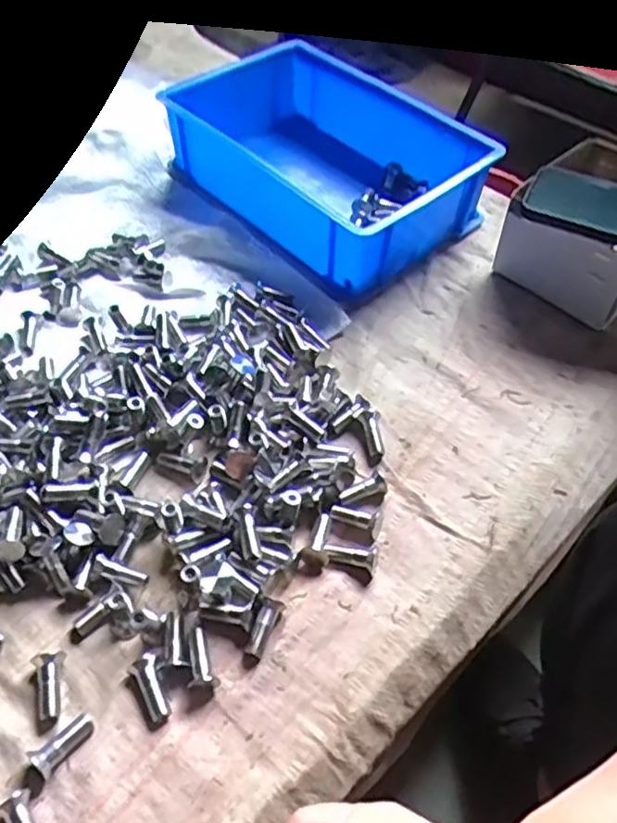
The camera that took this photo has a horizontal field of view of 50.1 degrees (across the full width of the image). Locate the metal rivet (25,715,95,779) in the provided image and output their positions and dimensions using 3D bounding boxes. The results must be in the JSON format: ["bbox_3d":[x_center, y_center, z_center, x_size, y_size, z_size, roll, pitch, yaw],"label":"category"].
[{"bbox_3d":[-0.133,0.182,0.361,0.013,0.010,0.036,35,44,23],"label":"metal rivet"}]

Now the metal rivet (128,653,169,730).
[{"bbox_3d":[-0.092,0.163,0.382,0.016,0.010,0.038,-19,55,-17],"label":"metal rivet"}]

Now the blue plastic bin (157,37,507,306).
[{"bbox_3d":[0.012,-0.258,0.686,0.206,0.107,0.320,-35,61,-26],"label":"blue plastic bin"}]

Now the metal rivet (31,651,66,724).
[{"bbox_3d":[-0.147,0.158,0.378,0.016,0.016,0.036,-13,53,-13],"label":"metal rivet"}]

